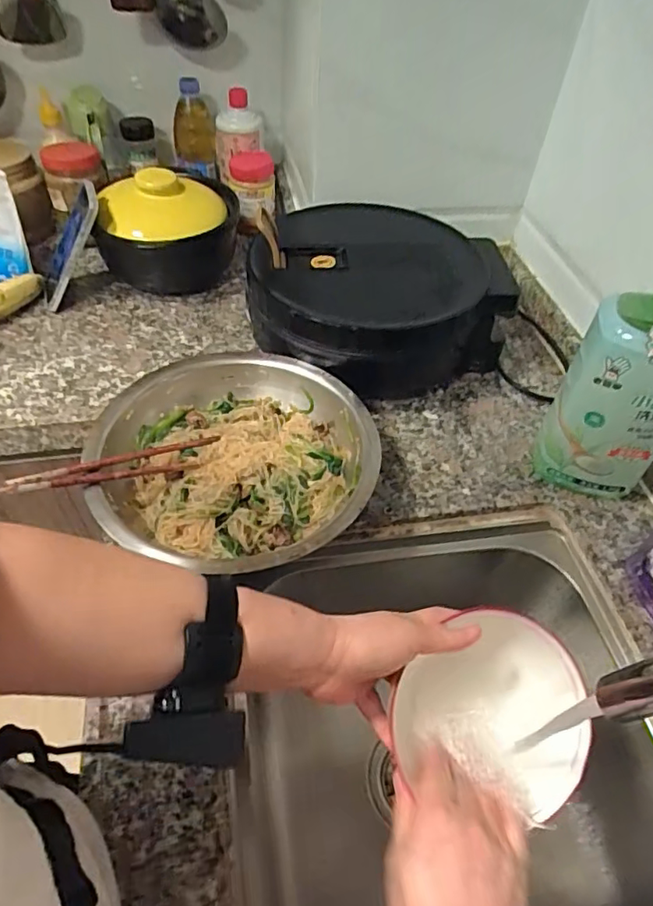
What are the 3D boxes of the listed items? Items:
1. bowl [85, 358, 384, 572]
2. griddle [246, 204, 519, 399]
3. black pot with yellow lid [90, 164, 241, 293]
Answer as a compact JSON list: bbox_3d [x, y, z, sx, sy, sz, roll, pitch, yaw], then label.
[{"bbox_3d":[-0.088,0.007,0.578,0.270,0.083,0.259,2,49,-2],"label":"bowl"},{"bbox_3d":[0.058,-0.206,0.730,0.331,0.126,0.301,-14,51,-15],"label":"griddle"},{"bbox_3d":[-0.228,-0.317,0.801,0.196,0.129,0.150,-14,51,-15],"label":"black pot with yellow lid"}]

